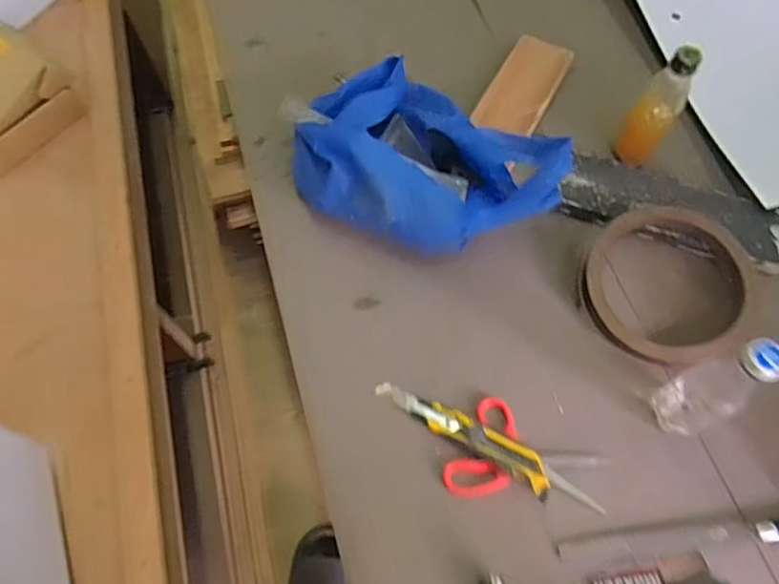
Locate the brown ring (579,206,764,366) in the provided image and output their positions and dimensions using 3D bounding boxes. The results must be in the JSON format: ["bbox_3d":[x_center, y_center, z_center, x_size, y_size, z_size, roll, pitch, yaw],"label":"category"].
[{"bbox_3d":[0.346,-0.009,0.736,0.195,0.048,0.205,0,65,1],"label":"brown ring"}]

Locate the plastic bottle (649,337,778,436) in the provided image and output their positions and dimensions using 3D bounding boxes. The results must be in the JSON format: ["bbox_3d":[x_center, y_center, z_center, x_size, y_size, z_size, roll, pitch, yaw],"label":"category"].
[{"bbox_3d":[0.334,0.093,0.601,0.071,0.203,0.060,-33,67,-14],"label":"plastic bottle"}]

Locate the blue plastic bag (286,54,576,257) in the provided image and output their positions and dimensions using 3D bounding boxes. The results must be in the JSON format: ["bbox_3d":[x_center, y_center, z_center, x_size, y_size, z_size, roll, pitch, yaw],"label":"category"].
[{"bbox_3d":[0.038,-0.152,0.752,0.313,0.105,0.209,34,70,15],"label":"blue plastic bag"}]

